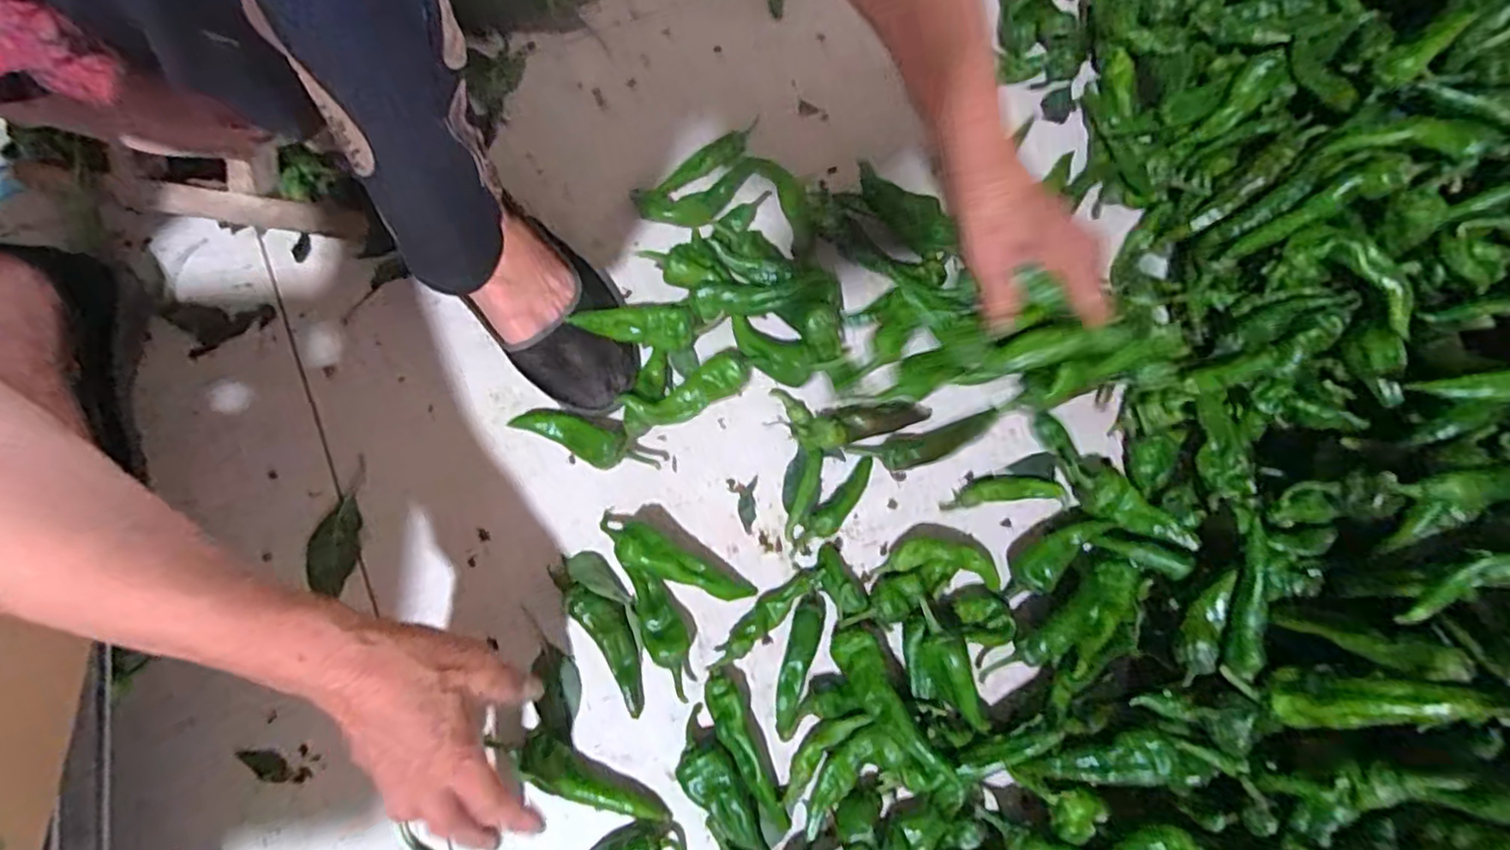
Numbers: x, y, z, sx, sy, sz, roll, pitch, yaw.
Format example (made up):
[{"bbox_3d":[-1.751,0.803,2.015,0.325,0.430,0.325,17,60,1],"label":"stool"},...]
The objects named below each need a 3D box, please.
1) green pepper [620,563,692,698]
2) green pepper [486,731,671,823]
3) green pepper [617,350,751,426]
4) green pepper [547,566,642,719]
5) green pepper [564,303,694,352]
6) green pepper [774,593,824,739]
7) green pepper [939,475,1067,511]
[{"bbox_3d":[-0.062,0.134,0.456,0.028,0.024,0.092,-21,75,-6],"label":"green pepper"},{"bbox_3d":[-0.109,0.224,0.429,0.113,0.027,0.026,29,76,7],"label":"green pepper"},{"bbox_3d":[-0.046,-0.021,0.499,0.093,0.027,0.034,-25,76,-7],"label":"green pepper"},{"bbox_3d":[-0.099,0.137,0.457,0.030,0.021,0.108,-33,77,-9],"label":"green pepper"},{"bbox_3d":[-0.088,-0.073,0.495,0.086,0.016,0.030,2,74,-13],"label":"green pepper"},{"bbox_3d":[0.027,0.159,0.454,0.019,0.019,0.088,16,75,4],"label":"green pepper"},{"bbox_3d":[0.180,0.047,0.491,0.089,0.019,0.022,-3,74,-1],"label":"green pepper"}]

